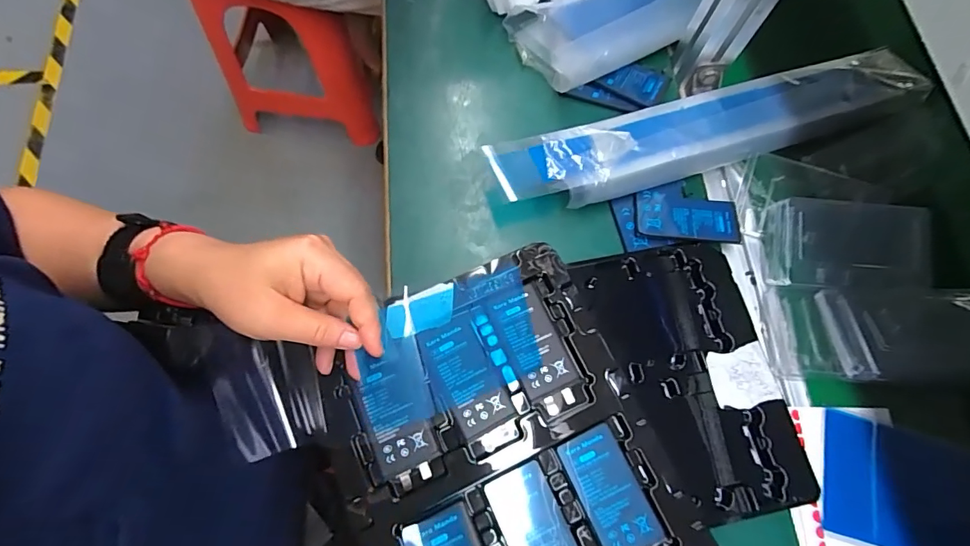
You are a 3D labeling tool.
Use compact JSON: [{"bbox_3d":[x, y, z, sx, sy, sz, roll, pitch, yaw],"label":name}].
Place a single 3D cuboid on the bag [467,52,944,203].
[{"bbox_3d":[0.201,-0.132,0.417,0.397,0.033,0.077,-17,74,-7],"label":"bag"}]

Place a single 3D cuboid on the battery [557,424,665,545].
[{"bbox_3d":[0.090,0.159,0.318,0.041,0.004,0.092,-23,75,-11],"label":"battery"}]

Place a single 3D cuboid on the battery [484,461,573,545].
[{"bbox_3d":[0.035,0.179,0.313,0.041,0.011,0.081,-22,74,-10],"label":"battery"}]

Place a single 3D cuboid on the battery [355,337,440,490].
[{"bbox_3d":[-0.063,0.100,0.330,0.048,0.005,0.097,-16,73,-9],"label":"battery"}]

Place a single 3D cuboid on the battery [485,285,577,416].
[{"bbox_3d":[0.038,0.058,0.351,0.041,0.005,0.094,-22,74,-11],"label":"battery"}]

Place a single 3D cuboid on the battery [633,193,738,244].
[{"bbox_3d":[0.179,-0.047,0.403,0.087,0.010,0.041,7,71,-1],"label":"battery"}]

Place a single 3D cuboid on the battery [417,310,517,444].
[{"bbox_3d":[-0.015,0.077,0.341,0.045,0.004,0.085,-24,75,-11],"label":"battery"}]

